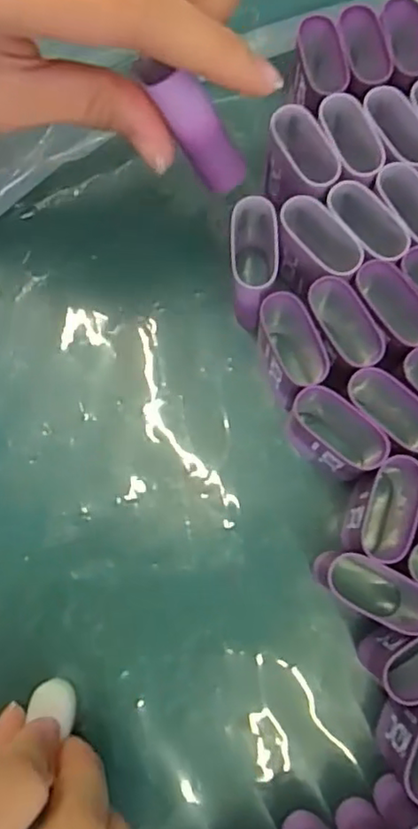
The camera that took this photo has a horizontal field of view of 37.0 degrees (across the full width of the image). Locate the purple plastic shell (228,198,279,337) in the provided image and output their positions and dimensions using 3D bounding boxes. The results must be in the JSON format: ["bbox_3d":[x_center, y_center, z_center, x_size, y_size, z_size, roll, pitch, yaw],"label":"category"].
[{"bbox_3d":[0.017,-0.057,0.237,0.019,0.039,0.039,8,79,3],"label":"purple plastic shell"}]

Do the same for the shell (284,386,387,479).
[{"bbox_3d":[0.043,0.009,0.226,0.035,0.048,0.017,39,82,8],"label":"shell"}]

